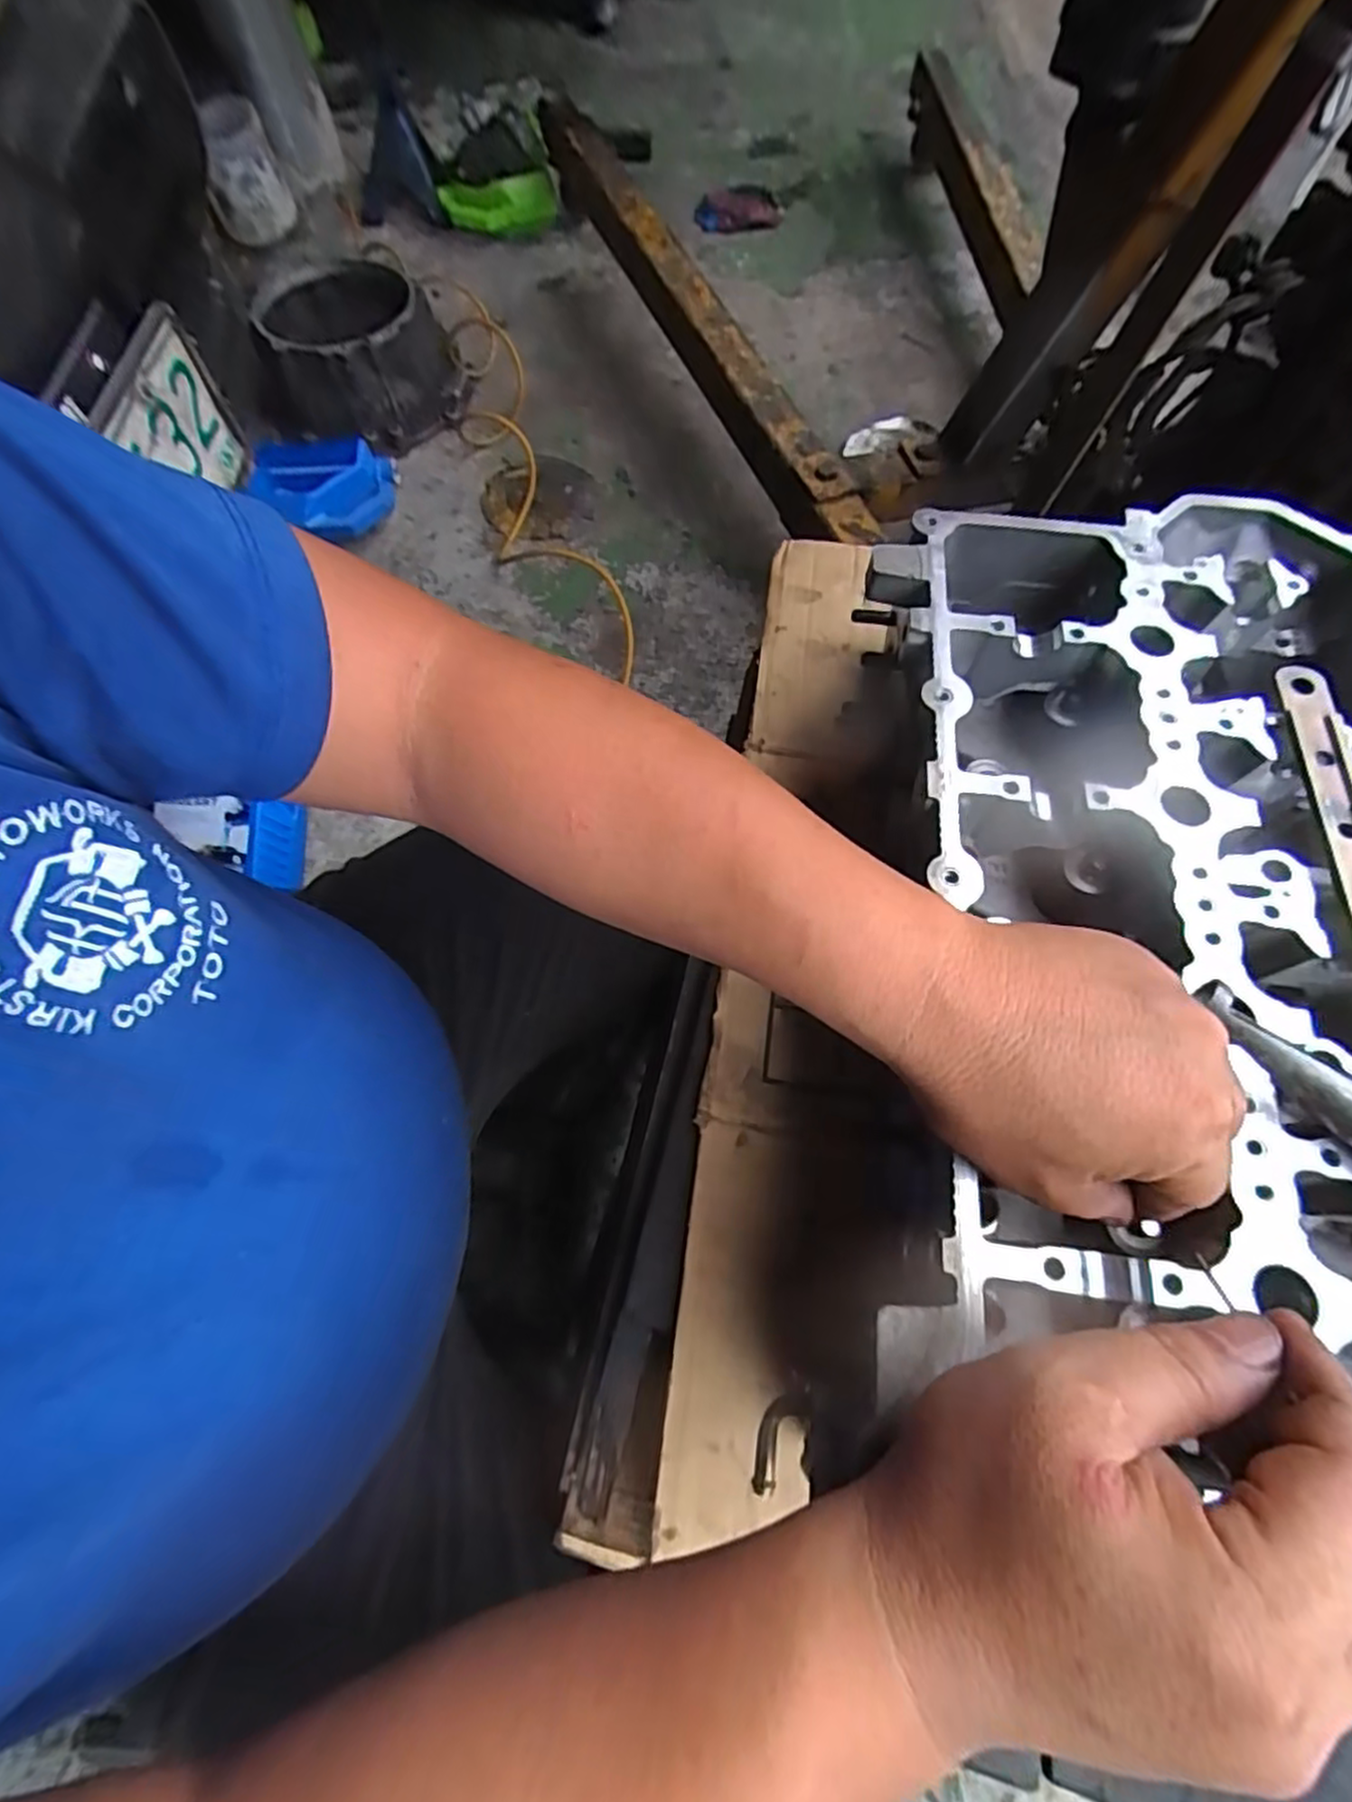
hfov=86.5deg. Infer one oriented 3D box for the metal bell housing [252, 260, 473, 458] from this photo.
[{"bbox_3d":[-0.514,-0.887,1.183,0.298,0.146,0.294,-14,67,-4],"label":"metal bell housing"}]

